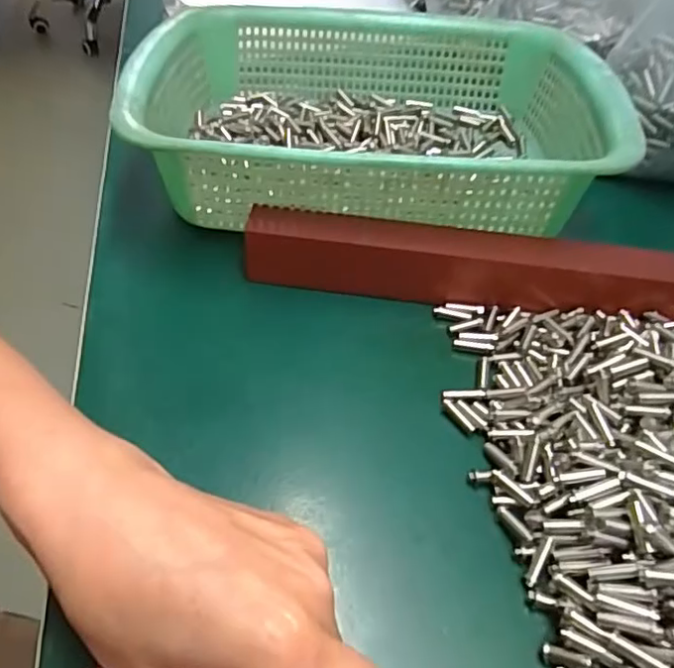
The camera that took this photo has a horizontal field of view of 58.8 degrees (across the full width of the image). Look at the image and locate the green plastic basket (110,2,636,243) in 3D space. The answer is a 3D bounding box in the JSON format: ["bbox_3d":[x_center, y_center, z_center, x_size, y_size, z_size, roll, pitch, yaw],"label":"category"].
[{"bbox_3d":[0.023,-0.150,0.407,0.288,0.076,0.223,3,48,0],"label":"green plastic basket"}]

